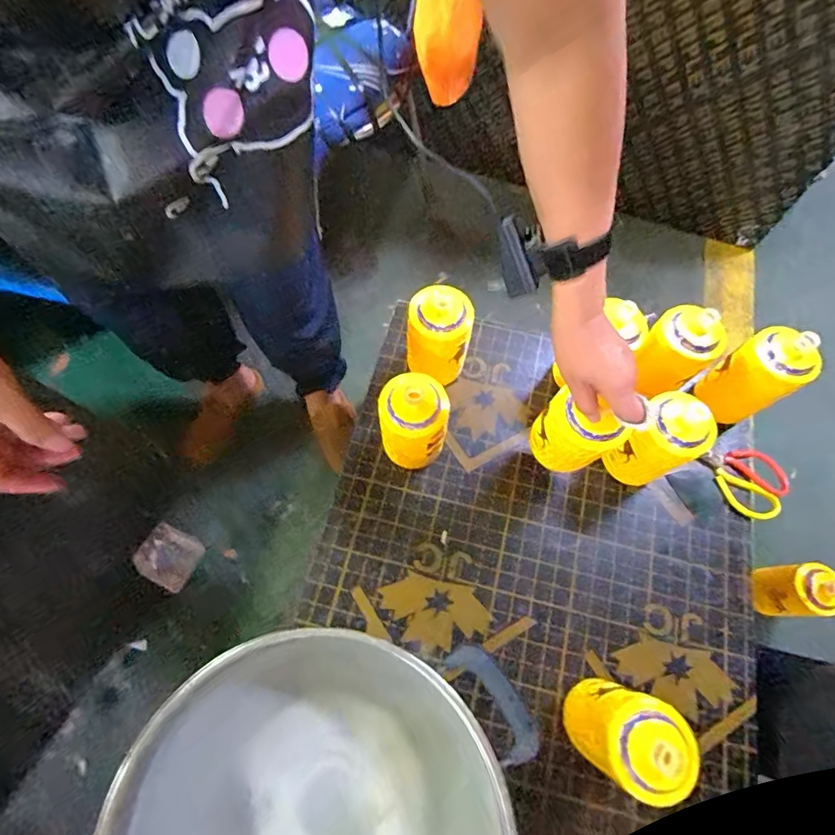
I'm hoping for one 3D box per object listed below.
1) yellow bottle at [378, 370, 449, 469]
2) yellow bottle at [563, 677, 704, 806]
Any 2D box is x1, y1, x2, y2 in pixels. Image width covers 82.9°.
[{"bbox_3d":[-0.005,0.013,0.641,0.088,0.206,0.075,-8,68,-4],"label":"yellow bottle"},{"bbox_3d":[0.217,0.344,0.520,0.096,0.180,0.090,12,68,4],"label":"yellow bottle"}]

